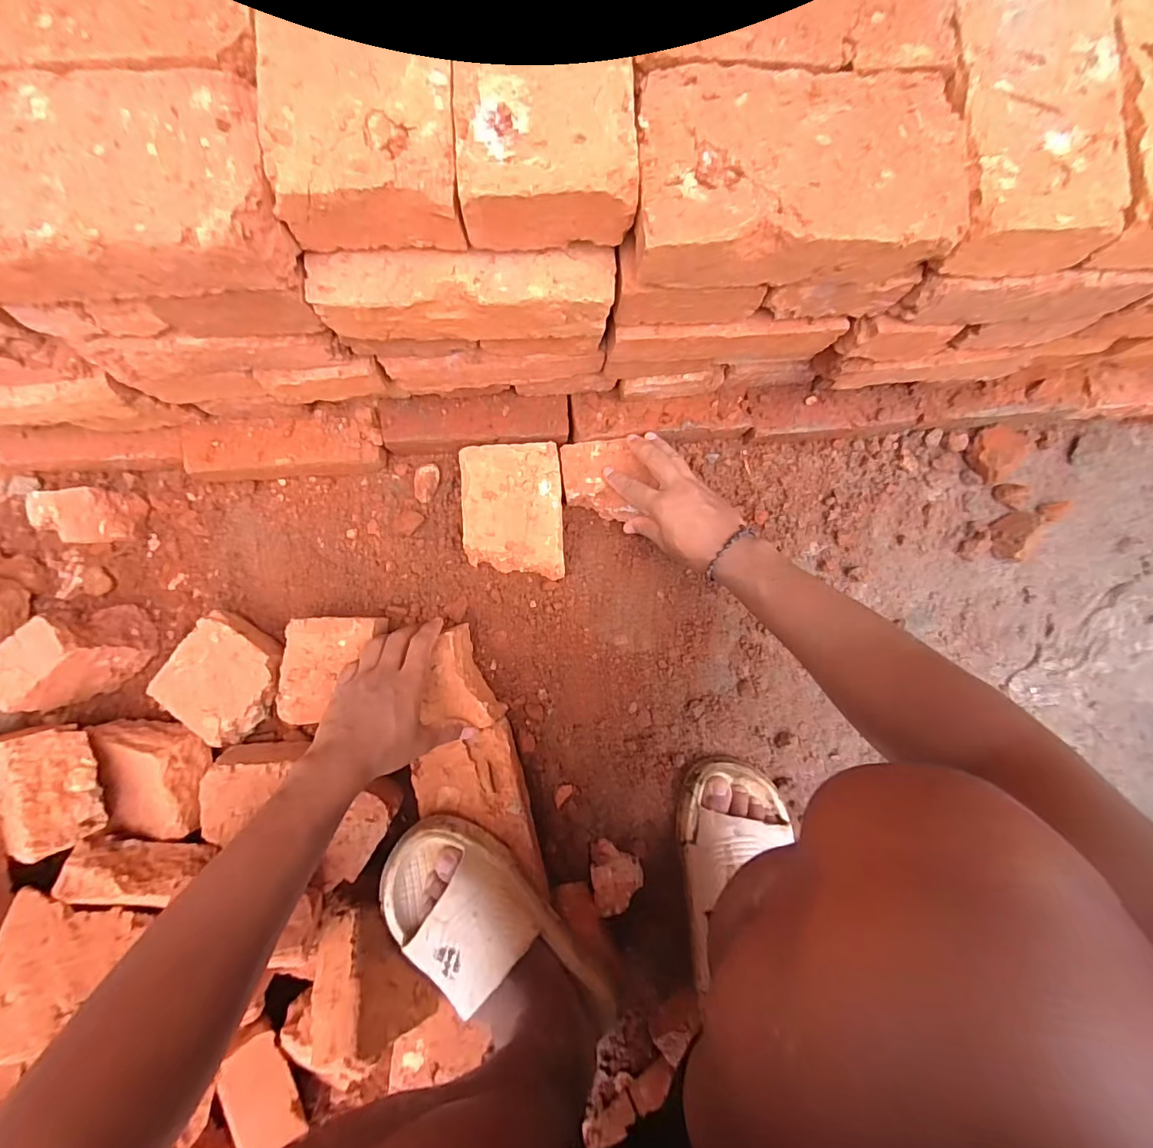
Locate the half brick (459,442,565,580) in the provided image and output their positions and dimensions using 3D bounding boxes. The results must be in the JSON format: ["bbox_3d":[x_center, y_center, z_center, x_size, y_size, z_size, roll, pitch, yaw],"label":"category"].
[{"bbox_3d":[-0.068,-0.067,0.538,0.102,0.054,0.136,-1,86,-3],"label":"half brick"}]

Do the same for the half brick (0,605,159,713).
[{"bbox_3d":[-0.484,0.081,0.484,0.085,0.106,0.057,-38,89,-4],"label":"half brick"}]

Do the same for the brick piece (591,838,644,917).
[{"bbox_3d":[0.042,0.314,0.521,0.053,0.058,0.045,-13,88,-3],"label":"brick piece"}]

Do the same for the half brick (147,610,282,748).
[{"bbox_3d":[-0.360,0.104,0.518,0.104,0.057,0.110,38,86,0],"label":"half brick"}]

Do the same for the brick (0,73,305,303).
[{"bbox_3d":[-0.265,-0.217,0.283,0.192,0.047,0.098,-2,86,-3],"label":"brick"}]

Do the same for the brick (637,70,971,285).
[{"bbox_3d":[0.131,-0.238,0.302,0.193,0.043,0.100,-3,86,-3],"label":"brick"}]

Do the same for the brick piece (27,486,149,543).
[{"bbox_3d":[-0.521,-0.060,0.524,0.109,0.037,0.054,-3,87,-3],"label":"brick piece"}]

